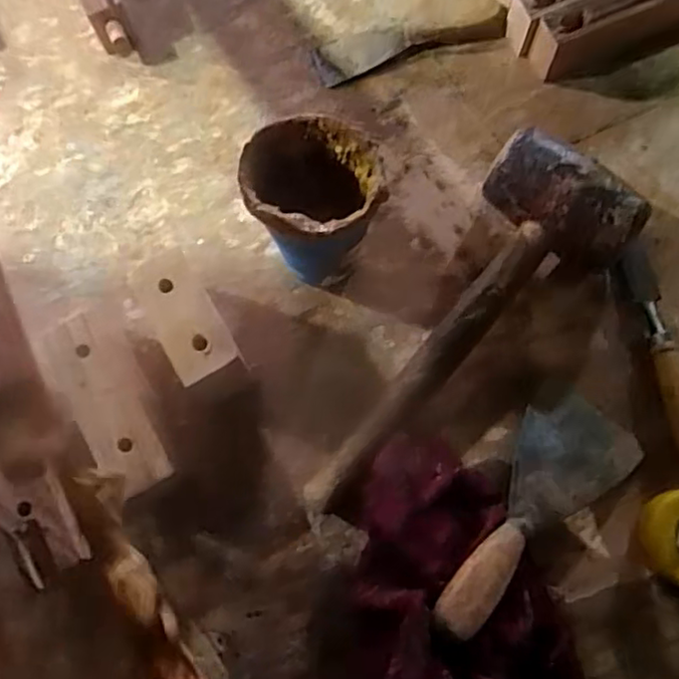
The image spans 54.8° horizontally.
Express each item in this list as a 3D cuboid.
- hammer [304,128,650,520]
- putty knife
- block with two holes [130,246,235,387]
[{"bbox_3d":[0.084,-0.003,0.462,0.109,0.071,0.311,37,79,10],"label":"hammer"},{"bbox_3d":[0.123,0.107,0.422,0.070,0.016,0.204,45,54,12],"label":"putty knife"},{"bbox_3d":[-0.104,-0.014,0.428,0.044,0.008,0.086,-28,76,-6],"label":"block with two holes"}]

